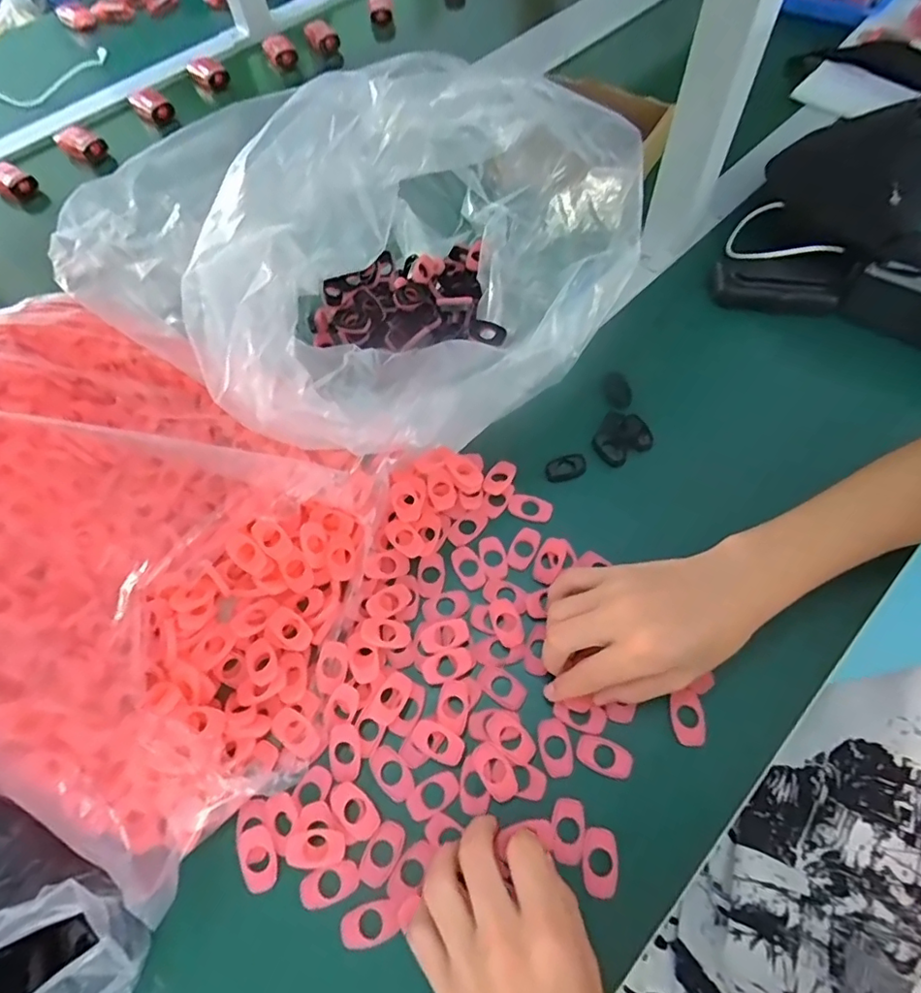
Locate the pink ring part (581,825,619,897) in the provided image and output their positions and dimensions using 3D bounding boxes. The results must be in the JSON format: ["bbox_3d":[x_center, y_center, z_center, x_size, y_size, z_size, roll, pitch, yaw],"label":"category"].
[{"bbox_3d":[0.078,0.204,0.309,0.020,0.004,0.032,7,63,7],"label":"pink ring part"}]

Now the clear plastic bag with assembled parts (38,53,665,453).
[{"bbox_3d":[-0.055,-0.192,0.438,0.302,0.166,0.367,38,71,20],"label":"clear plastic bag with assembled parts"}]

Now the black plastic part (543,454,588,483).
[{"bbox_3d":[0.082,-0.022,0.429,0.032,0.007,0.020,-18,63,-6],"label":"black plastic part"}]

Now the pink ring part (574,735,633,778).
[{"bbox_3d":[0.087,0.157,0.333,0.033,0.004,0.019,19,65,13],"label":"pink ring part"}]

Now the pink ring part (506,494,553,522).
[{"bbox_3d":[0.053,0.007,0.413,0.034,0.004,0.020,17,65,12],"label":"pink ring part"}]

